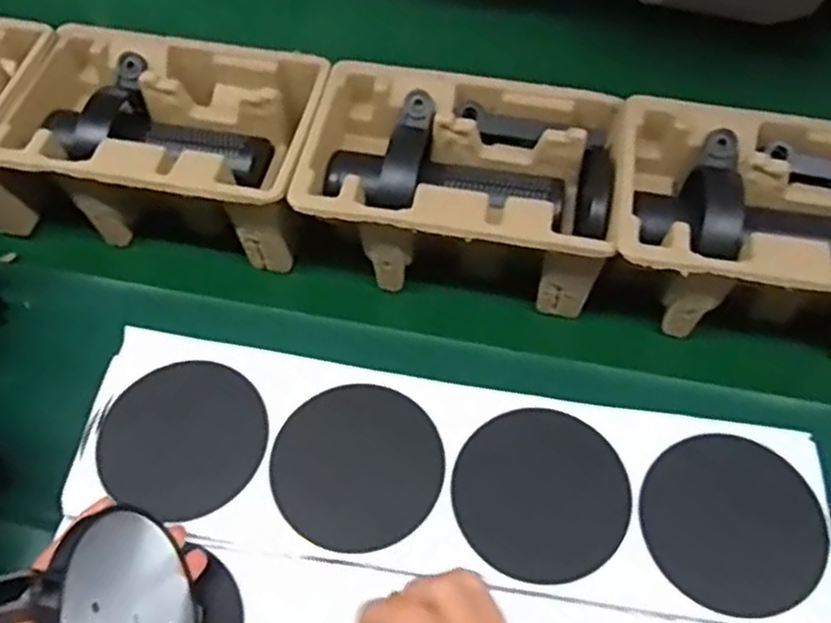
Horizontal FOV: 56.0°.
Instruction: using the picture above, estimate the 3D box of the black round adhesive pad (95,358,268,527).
[{"bbox_3d":[-0.132,0.070,0.443,0.091,0.005,0.090,0,59,0],"label":"black round adhesive pad"}]

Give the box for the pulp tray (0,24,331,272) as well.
[{"bbox_3d":[-0.194,-0.129,0.615,0.231,0.094,0.147,11,59,4],"label":"pulp tray"}]

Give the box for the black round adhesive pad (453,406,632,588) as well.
[{"bbox_3d":[0.068,0.099,0.426,0.092,0.004,0.091,-1,63,2],"label":"black round adhesive pad"}]

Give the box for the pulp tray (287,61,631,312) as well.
[{"bbox_3d":[0.031,-0.091,0.588,0.219,0.096,0.150,9,59,3],"label":"pulp tray"}]

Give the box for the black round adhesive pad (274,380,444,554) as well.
[{"bbox_3d":[-0.032,0.085,0.437,0.090,0.009,0.092,1,59,-2],"label":"black round adhesive pad"}]

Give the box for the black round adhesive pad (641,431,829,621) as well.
[{"bbox_3d":[0.167,0.110,0.412,0.091,0.006,0.090,-2,60,4],"label":"black round adhesive pad"}]

